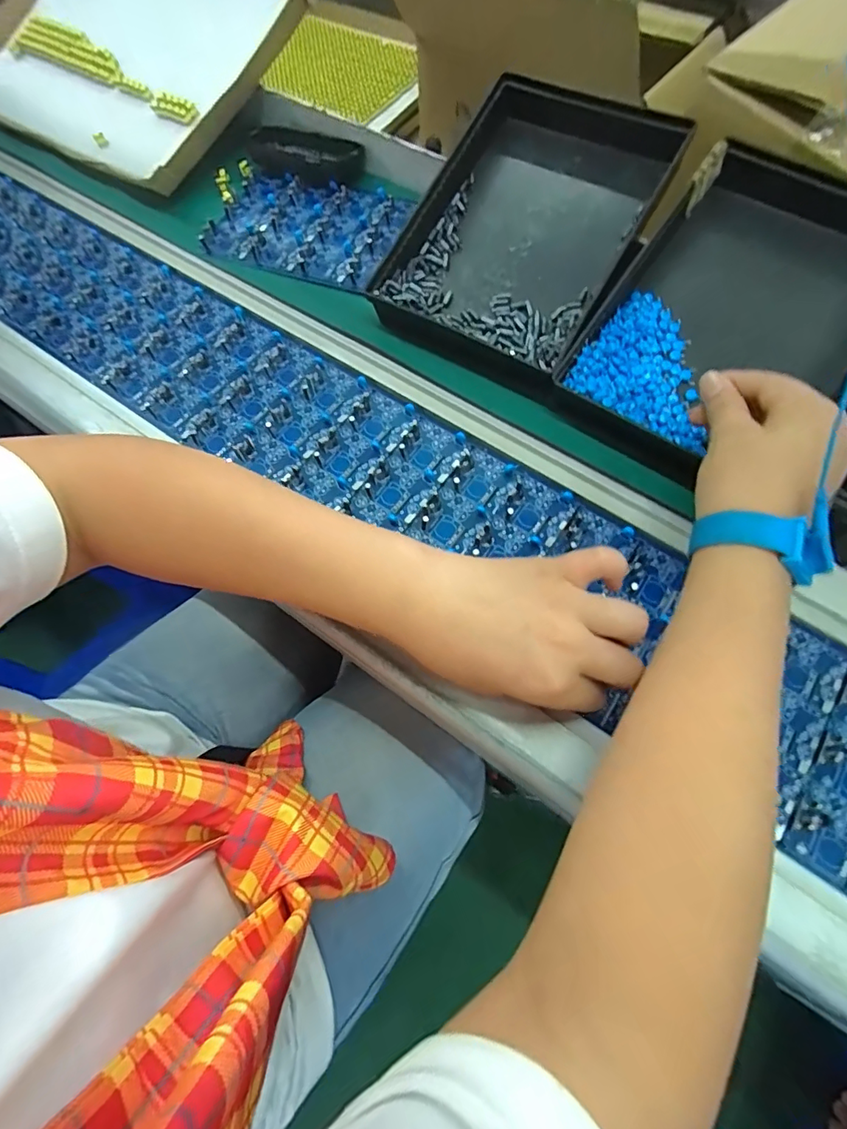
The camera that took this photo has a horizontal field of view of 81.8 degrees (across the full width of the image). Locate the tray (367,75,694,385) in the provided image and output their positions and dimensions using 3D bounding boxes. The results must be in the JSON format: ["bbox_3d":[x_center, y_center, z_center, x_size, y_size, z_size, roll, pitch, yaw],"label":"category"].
[{"bbox_3d":[0.084,-0.276,0.400,0.172,0.047,0.236,29,86,14],"label":"tray"}]

